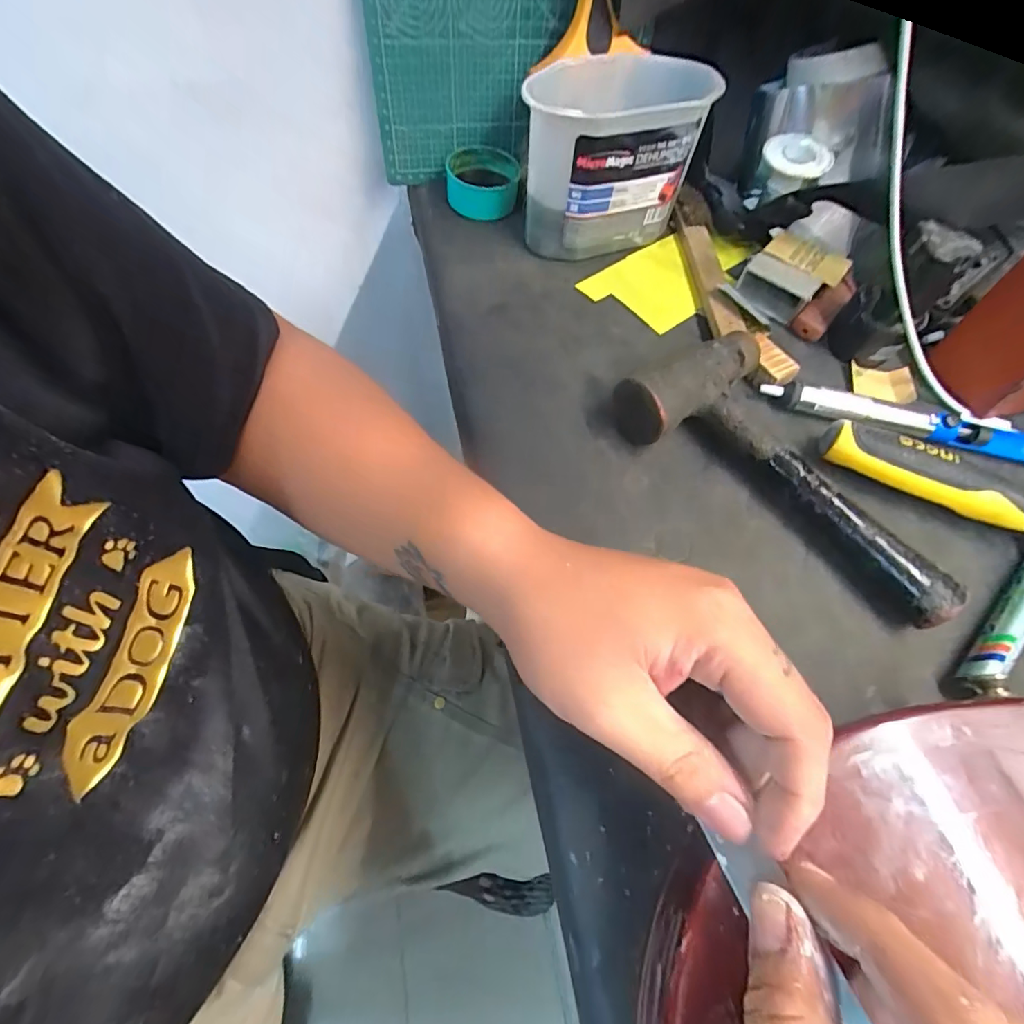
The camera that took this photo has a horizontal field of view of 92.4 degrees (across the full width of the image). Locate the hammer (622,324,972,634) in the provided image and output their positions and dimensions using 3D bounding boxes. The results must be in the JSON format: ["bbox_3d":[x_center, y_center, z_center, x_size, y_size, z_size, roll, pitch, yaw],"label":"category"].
[{"bbox_3d":[0.170,-0.034,0.289,0.204,0.040,0.100,41,66,17],"label":"hammer"}]

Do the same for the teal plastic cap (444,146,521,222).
[{"bbox_3d":[-0.025,-0.274,0.410,0.059,0.031,0.062,2,62,-3],"label":"teal plastic cap"}]

